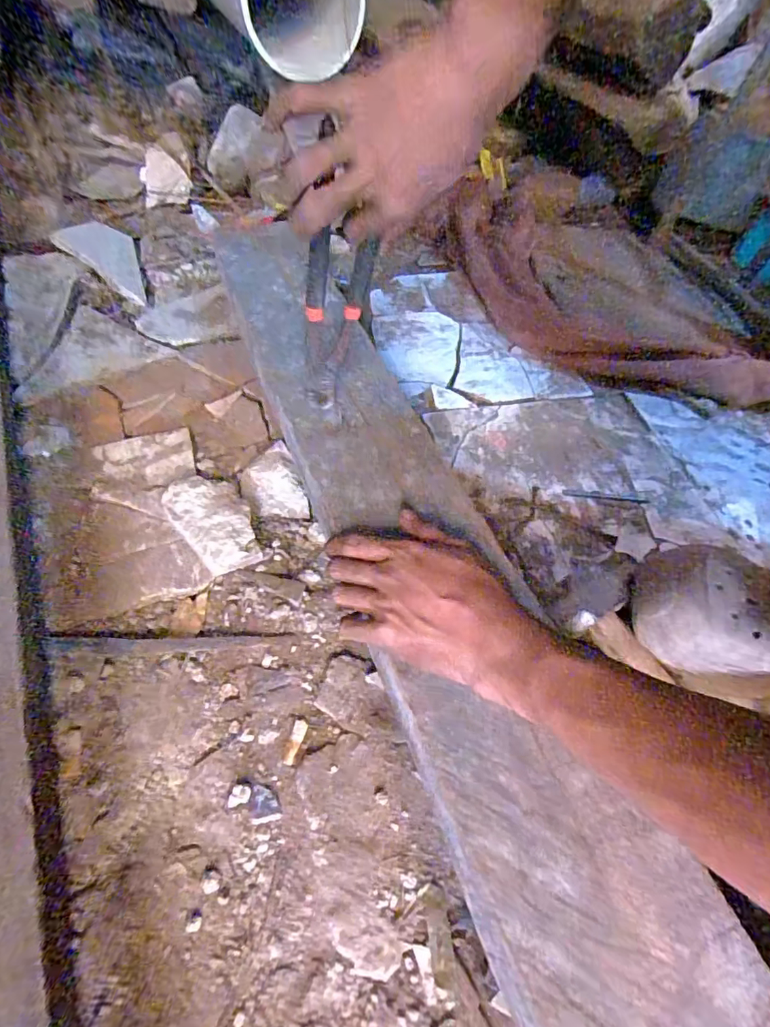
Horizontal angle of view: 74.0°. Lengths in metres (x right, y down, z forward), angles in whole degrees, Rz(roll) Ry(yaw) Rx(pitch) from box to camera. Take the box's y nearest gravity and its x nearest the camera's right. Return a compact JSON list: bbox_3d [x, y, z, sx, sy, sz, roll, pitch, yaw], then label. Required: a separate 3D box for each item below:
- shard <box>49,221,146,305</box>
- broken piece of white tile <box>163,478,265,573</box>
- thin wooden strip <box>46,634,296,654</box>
[{"bbox_3d":[-0.390,-0.371,0.741,0.148,0.006,0.086,36,56,-2],"label":"shard"},{"bbox_3d":[-0.160,0.010,0.477,0.065,0.032,0.101,-22,58,-20],"label":"broken piece of white tile"},{"bbox_3d":[-0.172,0.106,0.417,0.191,0.004,0.016,0,54,-4],"label":"thin wooden strip"}]

